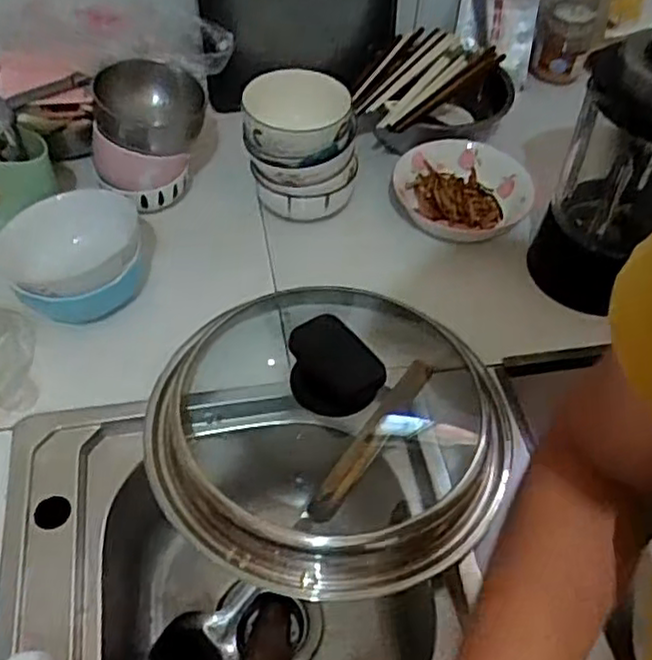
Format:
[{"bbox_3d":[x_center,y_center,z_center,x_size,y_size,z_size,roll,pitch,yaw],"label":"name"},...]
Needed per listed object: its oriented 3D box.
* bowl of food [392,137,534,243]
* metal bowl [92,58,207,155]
[{"bbox_3d":[0.168,-0.173,0.866,0.169,0.032,0.154,6,51,1],"label":"bowl of food"},{"bbox_3d":[-0.206,-0.254,0.794,0.109,0.064,0.109,2,51,-2],"label":"metal bowl"}]

